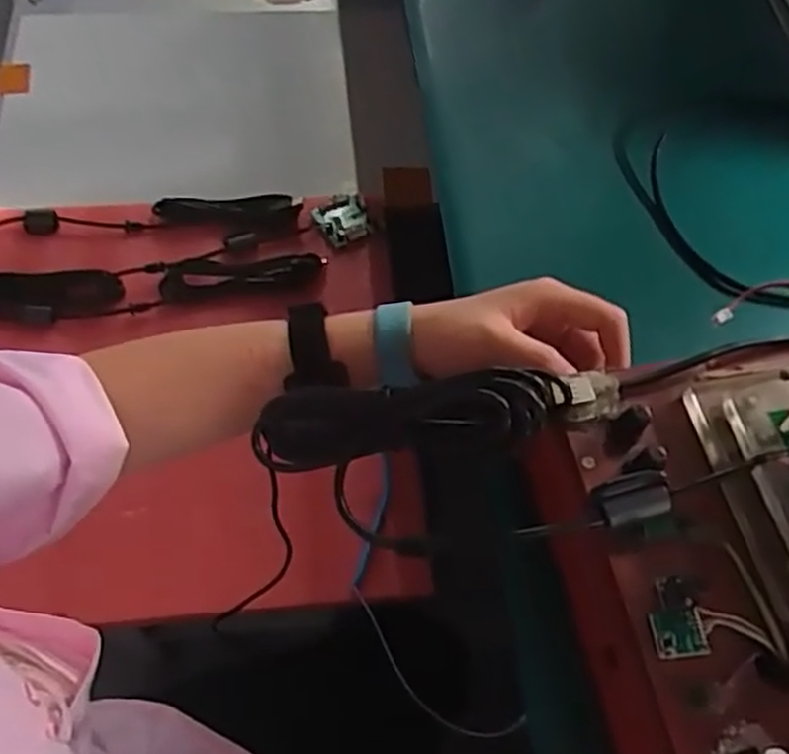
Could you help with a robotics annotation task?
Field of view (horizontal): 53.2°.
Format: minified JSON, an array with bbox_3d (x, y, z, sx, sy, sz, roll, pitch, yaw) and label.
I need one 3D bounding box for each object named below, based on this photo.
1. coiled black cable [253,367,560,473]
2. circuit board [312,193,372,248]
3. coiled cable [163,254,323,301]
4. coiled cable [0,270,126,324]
[{"bbox_3d":[0.001,0.021,0.380,0.149,0.031,0.033,-9,58,19],"label":"coiled black cable"},{"bbox_3d":[-0.052,-0.165,0.824,0.055,0.009,0.054,-32,81,-14],"label":"circuit board"},{"bbox_3d":[-0.147,-0.100,0.771,0.157,0.019,0.032,-7,60,-8],"label":"coiled cable"},{"bbox_3d":[-0.335,-0.076,0.746,0.148,0.016,0.054,-5,60,-6],"label":"coiled cable"}]

